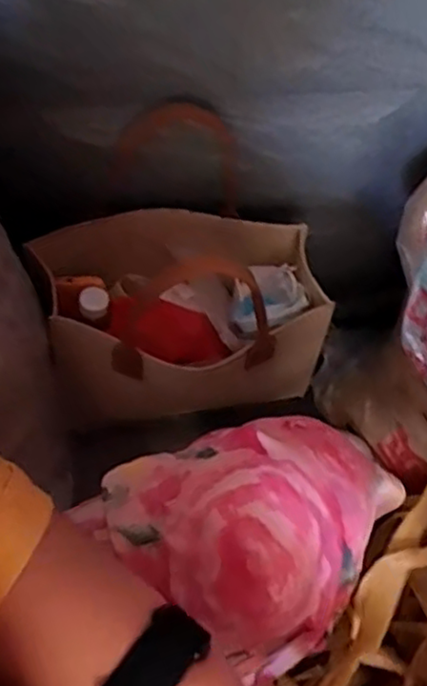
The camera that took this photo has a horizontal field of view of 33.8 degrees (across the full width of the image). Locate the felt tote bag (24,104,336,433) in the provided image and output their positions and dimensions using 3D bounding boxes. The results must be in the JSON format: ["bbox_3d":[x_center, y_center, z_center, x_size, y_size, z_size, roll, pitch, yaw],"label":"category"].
[{"bbox_3d":[-0.038,-0.071,0.784,0.296,0.248,0.227,-11,61,-9],"label":"felt tote bag"}]

